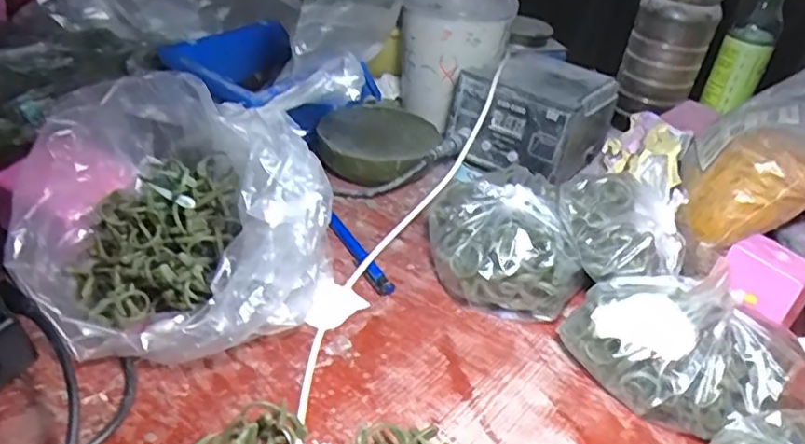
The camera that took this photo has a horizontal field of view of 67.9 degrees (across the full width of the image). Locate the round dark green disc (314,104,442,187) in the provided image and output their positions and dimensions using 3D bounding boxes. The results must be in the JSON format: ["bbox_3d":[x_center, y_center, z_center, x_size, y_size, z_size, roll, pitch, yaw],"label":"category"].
[{"bbox_3d":[-0.023,-0.068,0.546,0.107,0.039,0.104,4,35,-3],"label":"round dark green disc"}]

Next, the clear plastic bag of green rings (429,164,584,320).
[{"bbox_3d":[0.072,0.014,0.437,0.094,0.064,0.111,-3,36,-13],"label":"clear plastic bag of green rings"}]

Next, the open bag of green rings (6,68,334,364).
[{"bbox_3d":[-0.141,-0.008,0.378,0.188,0.113,0.168,3,35,-5],"label":"open bag of green rings"}]

